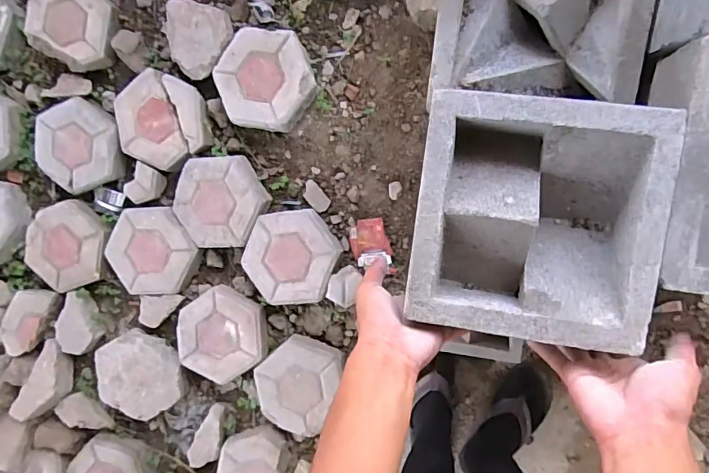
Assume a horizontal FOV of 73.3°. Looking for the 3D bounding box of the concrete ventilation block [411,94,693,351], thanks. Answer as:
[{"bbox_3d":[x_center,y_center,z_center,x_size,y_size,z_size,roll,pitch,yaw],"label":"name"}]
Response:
[{"bbox_3d":[0.151,-0.015,0.422,0.200,0.070,0.196,7,92,8],"label":"concrete ventilation block"}]

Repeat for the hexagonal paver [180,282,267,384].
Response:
[{"bbox_3d":[-0.303,0.227,1.102,0.215,0.051,0.210,19,94,8],"label":"hexagonal paver"}]

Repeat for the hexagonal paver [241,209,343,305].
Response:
[{"bbox_3d":[-0.138,0.046,1.043,0.207,0.050,0.195,-5,90,9],"label":"hexagonal paver"}]

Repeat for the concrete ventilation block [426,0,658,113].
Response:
[{"bbox_3d":[0.185,-0.225,0.483,0.200,0.076,0.183,8,96,11],"label":"concrete ventilation block"}]

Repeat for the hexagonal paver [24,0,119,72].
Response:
[{"bbox_3d":[-0.647,-0.490,1.085,0.249,0.049,0.191,31,95,7],"label":"hexagonal paver"}]

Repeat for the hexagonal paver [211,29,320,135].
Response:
[{"bbox_3d":[-0.189,-0.333,1.019,0.199,0.057,0.207,-25,87,8],"label":"hexagonal paver"}]

